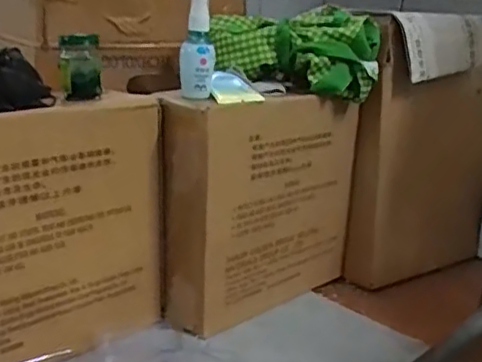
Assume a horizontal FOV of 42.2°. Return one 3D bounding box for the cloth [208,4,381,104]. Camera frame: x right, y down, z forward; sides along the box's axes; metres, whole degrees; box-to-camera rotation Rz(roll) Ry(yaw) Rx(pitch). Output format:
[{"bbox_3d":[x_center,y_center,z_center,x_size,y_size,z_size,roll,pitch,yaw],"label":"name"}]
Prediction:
[{"bbox_3d":[0.066,-0.164,0.789,0.210,0.094,0.073,8,16,16],"label":"cloth"}]

